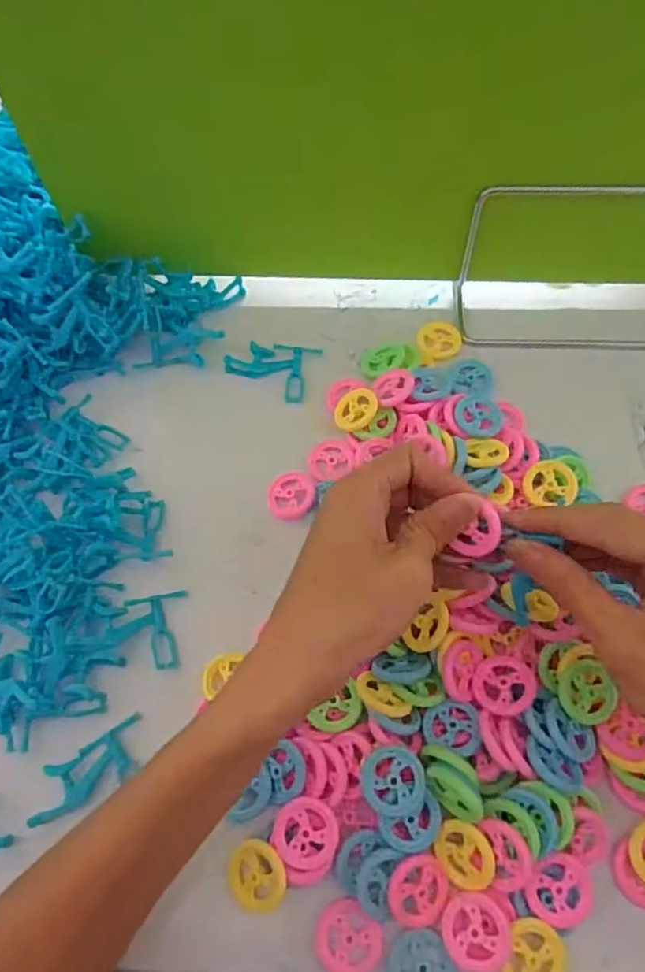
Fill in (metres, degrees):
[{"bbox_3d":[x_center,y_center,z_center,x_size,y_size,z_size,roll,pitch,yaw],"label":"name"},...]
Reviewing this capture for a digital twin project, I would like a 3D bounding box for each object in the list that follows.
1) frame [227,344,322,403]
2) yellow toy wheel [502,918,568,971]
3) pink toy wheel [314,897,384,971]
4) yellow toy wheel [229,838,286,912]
[{"bbox_3d":[-0.035,-0.081,0.404,0.058,0.005,0.042,15,66,9],"label":"frame"},{"bbox_3d":[0.093,0.207,0.262,0.026,0.007,0.029,18,66,10],"label":"yellow toy wheel"},{"bbox_3d":[0.011,0.205,0.271,0.031,0.004,0.029,-1,64,2],"label":"pink toy wheel"},{"bbox_3d":[-0.030,0.181,0.278,0.030,0.004,0.030,-5,79,26],"label":"yellow toy wheel"}]

